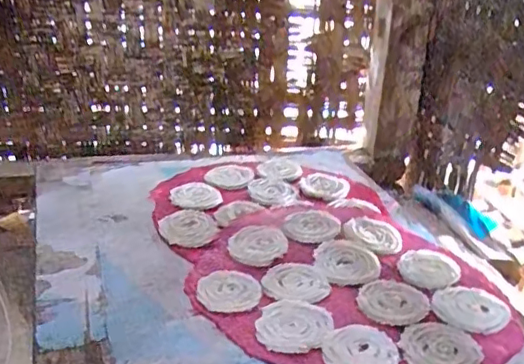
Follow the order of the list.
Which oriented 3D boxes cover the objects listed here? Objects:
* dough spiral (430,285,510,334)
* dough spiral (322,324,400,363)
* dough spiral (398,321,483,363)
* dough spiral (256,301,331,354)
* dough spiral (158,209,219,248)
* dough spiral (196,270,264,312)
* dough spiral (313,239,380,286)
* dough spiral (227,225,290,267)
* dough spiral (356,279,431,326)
[{"bbox_3d":[0.236,0.142,0.669,0.080,0.006,0.080,4,25,-2],"label":"dough spiral"},{"bbox_3d":[0.100,0.170,0.596,0.072,0.005,0.079,10,26,11],"label":"dough spiral"},{"bbox_3d":[0.185,0.169,0.608,0.084,0.004,0.074,-15,31,-35],"label":"dough spiral"},{"bbox_3d":[0.033,0.150,0.623,0.072,0.005,0.083,15,27,22],"label":"dough spiral"},{"bbox_3d":[-0.097,0.061,0.790,0.076,0.008,0.082,4,25,-2],"label":"dough spiral"},{"bbox_3d":[-0.037,0.123,0.678,0.071,0.004,0.074,4,25,-2],"label":"dough spiral"},{"bbox_3d":[0.106,0.097,0.737,0.079,0.007,0.089,9,26,9],"label":"dough spiral"},{"bbox_3d":[-0.005,0.079,0.758,0.074,0.007,0.082,6,25,4],"label":"dough spiral"},{"bbox_3d":[0.150,0.136,0.672,0.076,0.005,0.082,4,25,-2],"label":"dough spiral"}]

